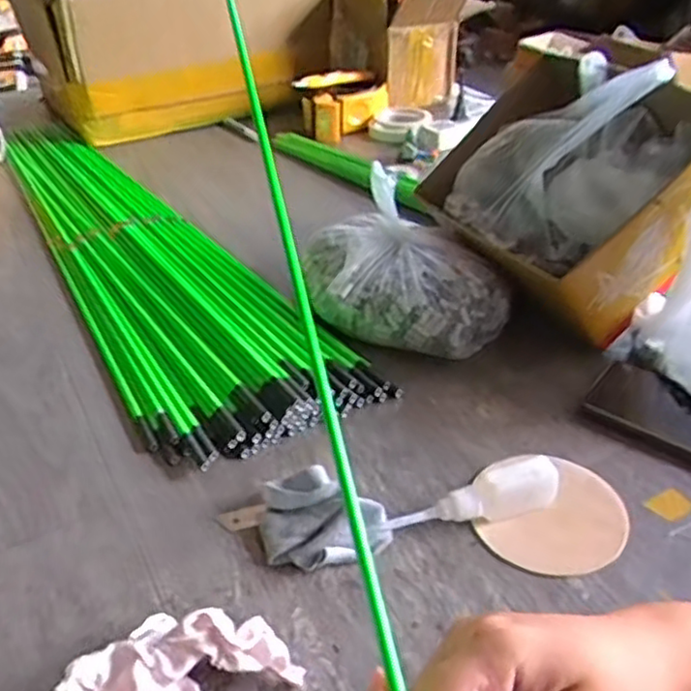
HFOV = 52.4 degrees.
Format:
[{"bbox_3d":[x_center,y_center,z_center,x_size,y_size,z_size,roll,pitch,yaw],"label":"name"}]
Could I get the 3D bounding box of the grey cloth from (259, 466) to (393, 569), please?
[{"bbox_3d":[-0.018,0.114,0.482,0.078,0.029,0.075,-12,37,-14],"label":"grey cloth"}]

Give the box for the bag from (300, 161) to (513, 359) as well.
[{"bbox_3d":[0.050,-0.081,0.662,0.201,0.134,0.107,16,39,24],"label":"bag"}]

